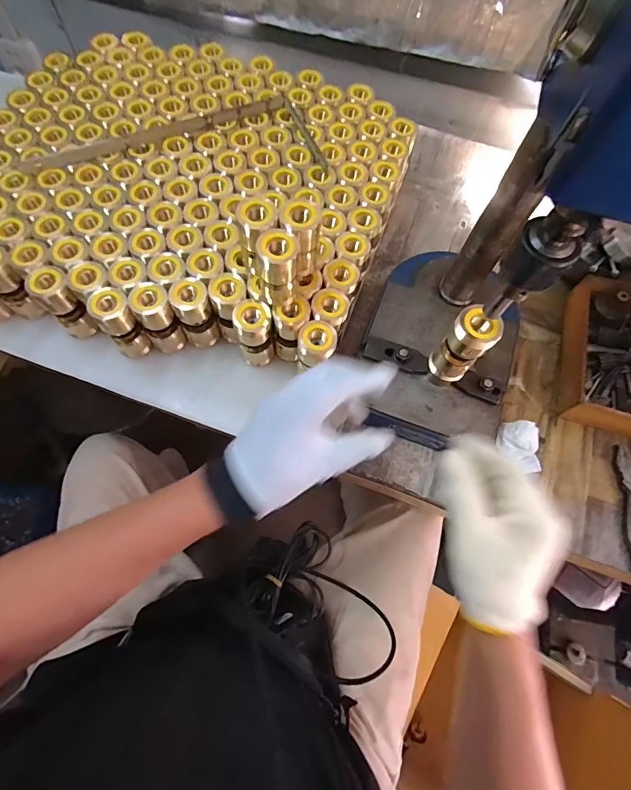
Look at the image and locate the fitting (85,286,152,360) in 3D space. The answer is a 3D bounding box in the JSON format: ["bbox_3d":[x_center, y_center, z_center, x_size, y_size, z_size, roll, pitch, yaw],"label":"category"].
[{"bbox_3d":[-0.219,-0.078,0.468,0.039,0.094,0.036,-36,74,-15],"label":"fitting"}]

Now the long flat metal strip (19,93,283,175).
[{"bbox_3d":[-0.198,-0.333,0.518,0.325,0.009,0.030,-21,70,-10],"label":"long flat metal strip"}]

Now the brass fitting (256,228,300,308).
[{"bbox_3d":[-0.037,-0.129,0.415,0.043,0.081,0.043,1,68,-2],"label":"brass fitting"}]

